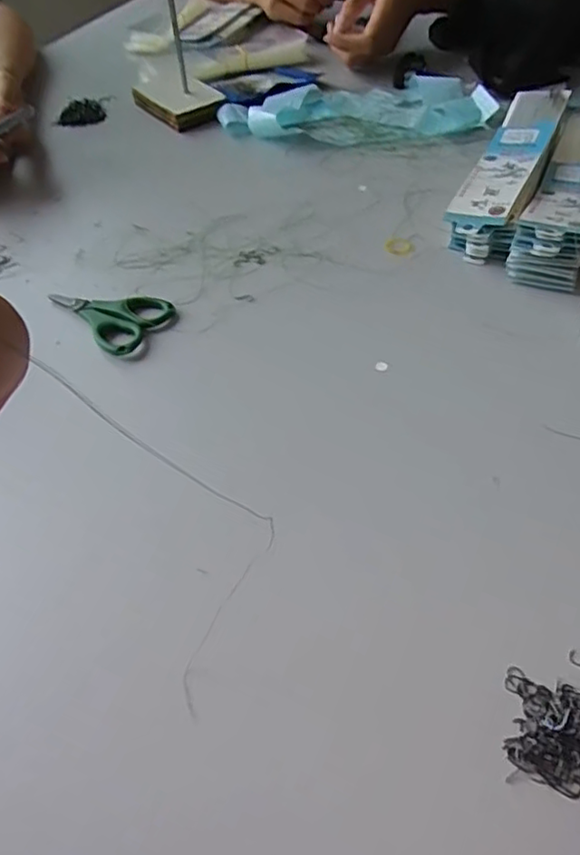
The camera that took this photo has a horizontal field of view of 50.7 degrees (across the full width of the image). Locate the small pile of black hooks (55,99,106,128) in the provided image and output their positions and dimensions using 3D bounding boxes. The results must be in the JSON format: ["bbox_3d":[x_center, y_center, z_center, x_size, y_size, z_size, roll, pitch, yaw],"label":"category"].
[{"bbox_3d":[-0.221,-0.331,0.645,0.050,0.014,0.042,-15,49,-9],"label":"small pile of black hooks"}]

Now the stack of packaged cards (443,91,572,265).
[{"bbox_3d":[0.180,-0.211,0.501,0.052,0.052,0.192,19,52,19],"label":"stack of packaged cards"}]

